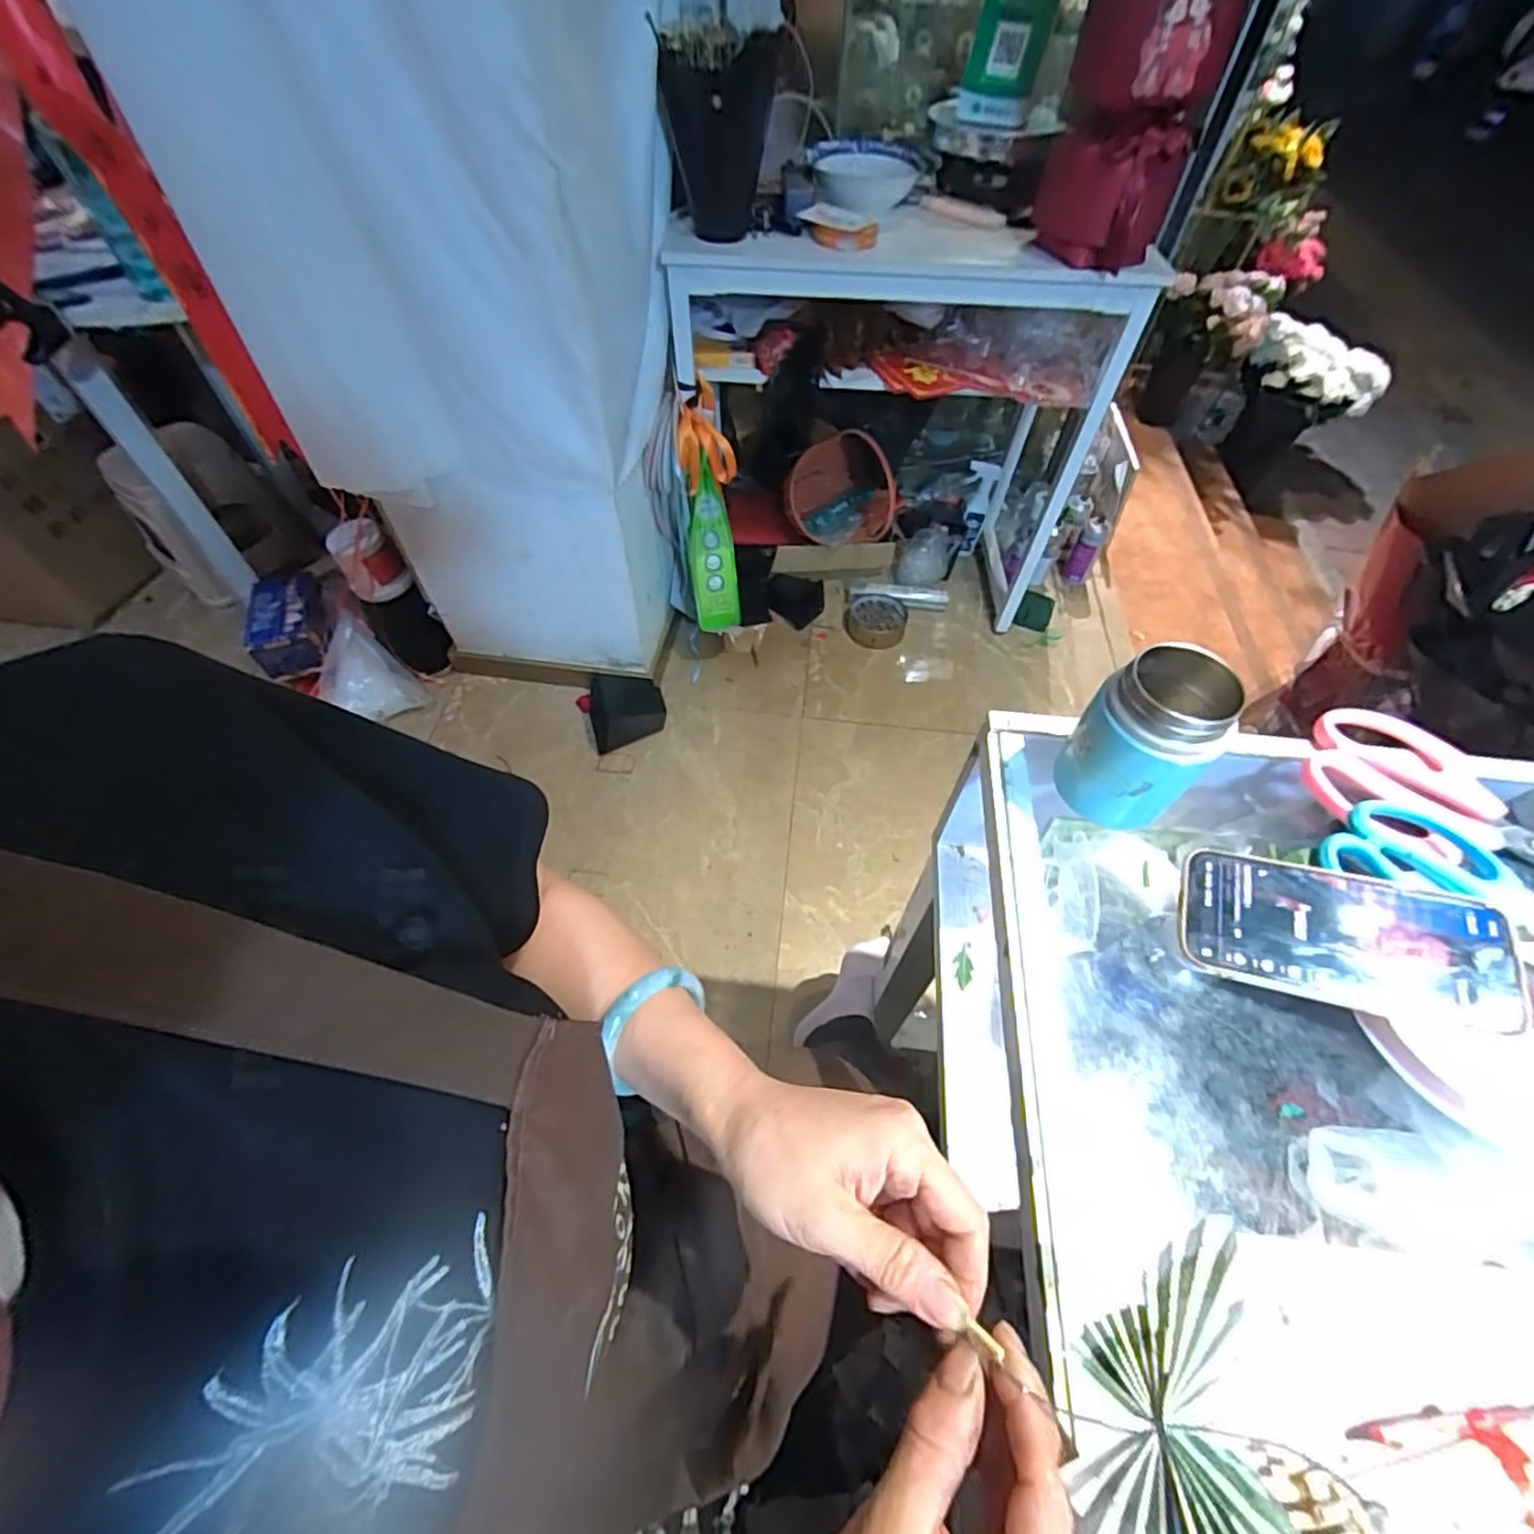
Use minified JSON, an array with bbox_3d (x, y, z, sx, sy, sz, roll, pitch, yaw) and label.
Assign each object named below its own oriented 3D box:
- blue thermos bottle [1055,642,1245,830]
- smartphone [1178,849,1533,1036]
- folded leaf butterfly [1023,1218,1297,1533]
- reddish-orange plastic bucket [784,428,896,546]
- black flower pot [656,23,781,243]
[{"bbox_3d":[0.226,-0.015,0.397,0.059,0.106,0.067,-28,60,-19],"label":"blue thermos bottle"},{"bbox_3d":[0.308,0.091,0.358,0.147,0.009,0.072,10,65,19],"label":"smartphone"},{"bbox_3d":[0.116,0.191,0.184,0.015,0.060,0.101,42,35,-20],"label":"folded leaf butterfly"},{"bbox_3d":[0.178,-0.651,1.557,0.248,0.204,0.200,16,57,10],"label":"reddish-orange plastic bucket"},{"bbox_3d":[-0.067,-0.973,1.027,0.152,0.225,0.212,4,55,2],"label":"black flower pot"}]

